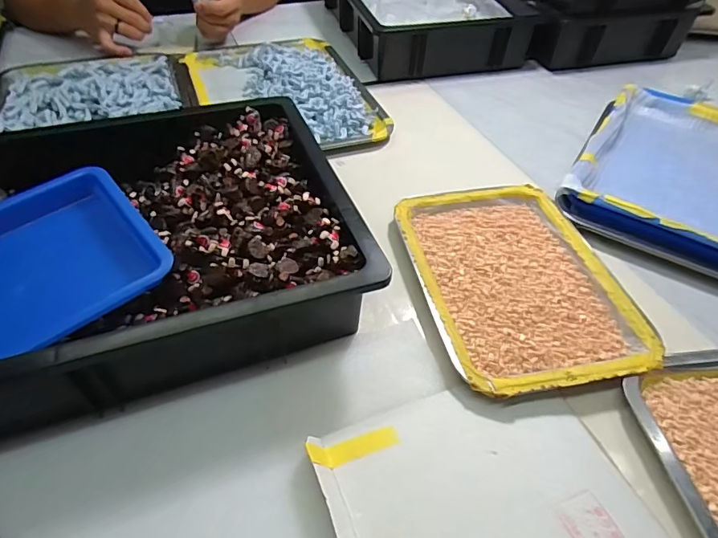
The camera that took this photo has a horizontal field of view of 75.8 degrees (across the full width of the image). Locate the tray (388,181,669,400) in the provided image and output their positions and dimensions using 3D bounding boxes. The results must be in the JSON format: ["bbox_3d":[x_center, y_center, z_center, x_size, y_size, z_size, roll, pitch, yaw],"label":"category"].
[{"bbox_3d":[0.151,0.006,0.469,0.185,0.026,0.259,-7,48,-9],"label":"tray"}]

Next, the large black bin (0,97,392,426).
[{"bbox_3d":[-0.246,-0.031,0.423,0.452,0.086,0.346,-15,50,-16],"label":"large black bin"}]

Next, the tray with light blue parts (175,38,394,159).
[{"bbox_3d":[-0.129,-0.276,0.730,0.273,0.045,0.356,-15,50,-16],"label":"tray with light blue parts"}]

